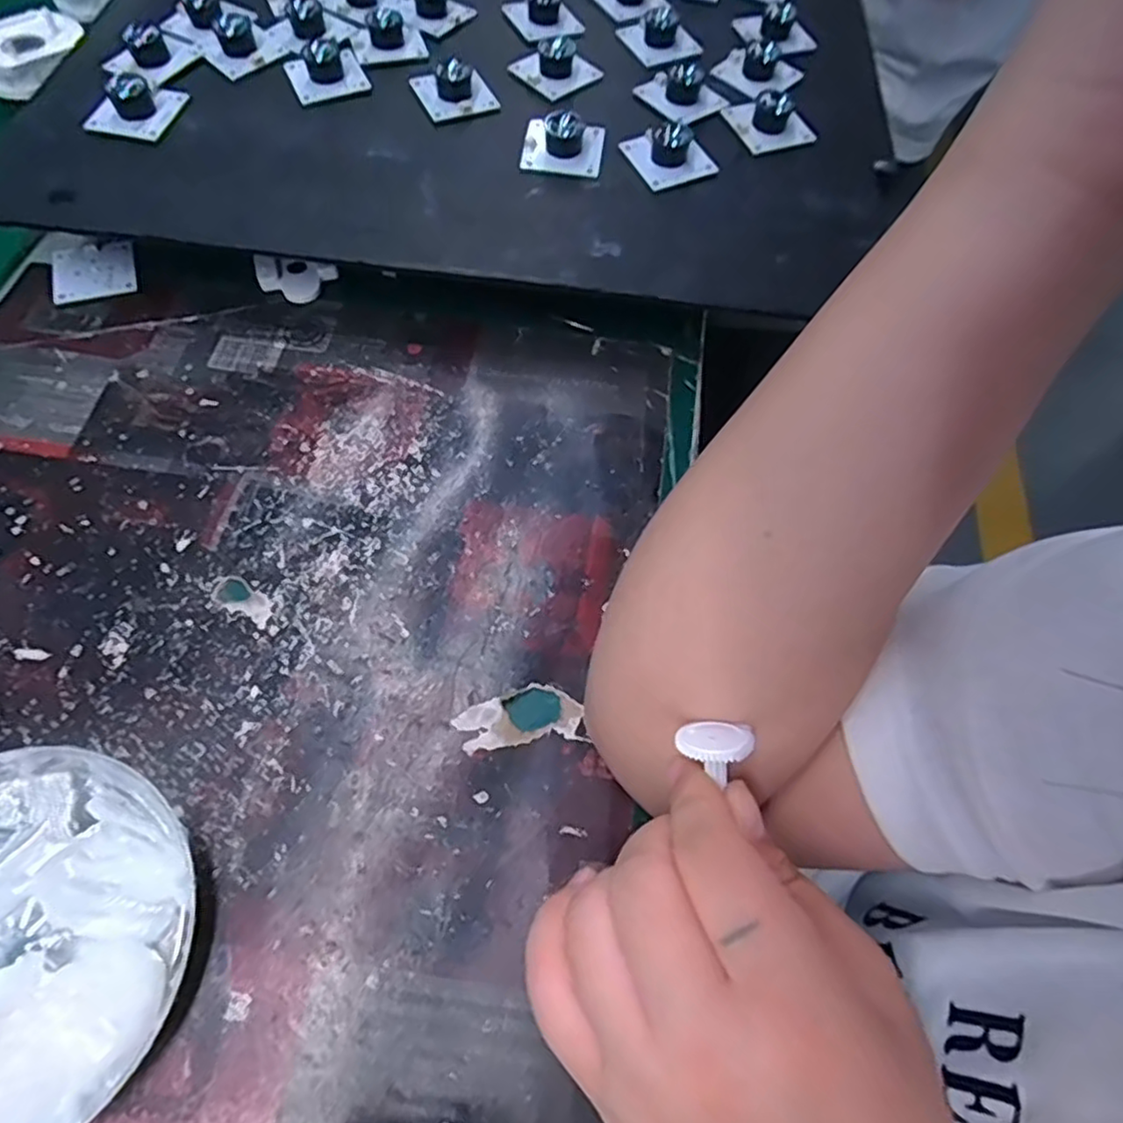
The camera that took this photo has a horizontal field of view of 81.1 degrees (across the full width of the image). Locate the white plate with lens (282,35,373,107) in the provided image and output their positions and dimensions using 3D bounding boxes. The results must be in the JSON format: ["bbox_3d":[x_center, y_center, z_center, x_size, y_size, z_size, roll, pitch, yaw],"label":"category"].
[{"bbox_3d":[-0.139,-0.292,0.385,0.042,0.016,0.042,-24,68,-13],"label":"white plate with lens"}]

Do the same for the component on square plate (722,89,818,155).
[{"bbox_3d":[0.126,-0.266,0.390,0.042,0.022,0.039,-20,67,-11],"label":"component on square plate"}]

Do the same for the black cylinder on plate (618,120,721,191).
[{"bbox_3d":[0.061,-0.236,0.372,0.040,0.023,0.043,-22,67,-12],"label":"black cylinder on plate"}]

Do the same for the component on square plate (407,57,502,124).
[{"bbox_3d":[-0.063,-0.284,0.387,0.042,0.019,0.044,-23,68,-12],"label":"component on square plate"}]

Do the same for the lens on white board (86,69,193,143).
[{"bbox_3d":[-0.237,-0.256,0.363,0.041,0.018,0.043,10,65,2],"label":"lens on white board"}]

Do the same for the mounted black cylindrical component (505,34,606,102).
[{"bbox_3d":[-0.002,-0.307,0.400,0.047,0.017,0.037,-32,70,-16],"label":"mounted black cylindrical component"}]

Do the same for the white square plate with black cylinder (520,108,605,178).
[{"bbox_3d":[0.001,-0.238,0.368,0.045,0.020,0.036,8,65,2],"label":"white square plate with black cylinder"}]

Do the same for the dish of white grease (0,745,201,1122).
[{"bbox_3d":[-0.195,0.129,0.217,0.131,0.029,0.123,1,65,-2],"label":"dish of white grease"}]

